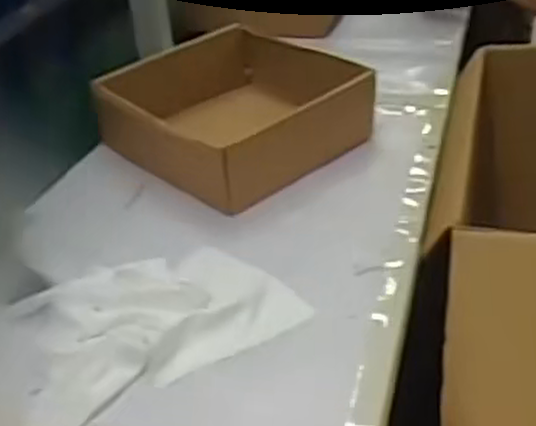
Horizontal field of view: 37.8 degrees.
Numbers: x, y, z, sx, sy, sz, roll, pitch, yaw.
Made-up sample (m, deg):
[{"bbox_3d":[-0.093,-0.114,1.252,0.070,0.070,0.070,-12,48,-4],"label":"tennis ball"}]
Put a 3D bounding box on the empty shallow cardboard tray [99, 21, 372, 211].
[{"bbox_3d":[-0.027,-0.103,0.768,0.218,0.075,0.194,-30,40,-33],"label":"empty shallow cardboard tray"}]

